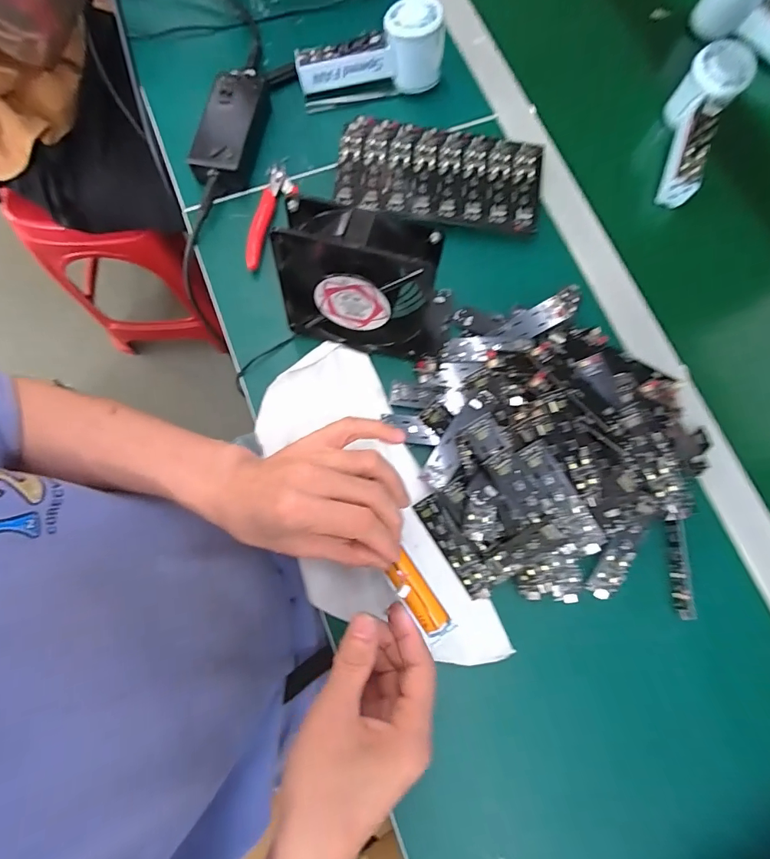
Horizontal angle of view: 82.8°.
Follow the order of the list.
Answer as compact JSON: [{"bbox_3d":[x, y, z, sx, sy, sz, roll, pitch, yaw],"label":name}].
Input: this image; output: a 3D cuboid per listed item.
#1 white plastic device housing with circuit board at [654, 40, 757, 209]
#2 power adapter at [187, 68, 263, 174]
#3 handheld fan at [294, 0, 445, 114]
[{"bbox_3d":[0.318,-0.304,0.453,0.051,0.057,0.150,18,90,2],"label":"white plastic device housing with circuit board"},{"bbox_3d":[-0.152,-0.301,0.437,0.055,0.035,0.117,12,77,1],"label":"power adapter"},{"bbox_3d":[-0.014,-0.376,0.442,0.147,0.060,0.053,-19,78,-6],"label":"handheld fan"}]

